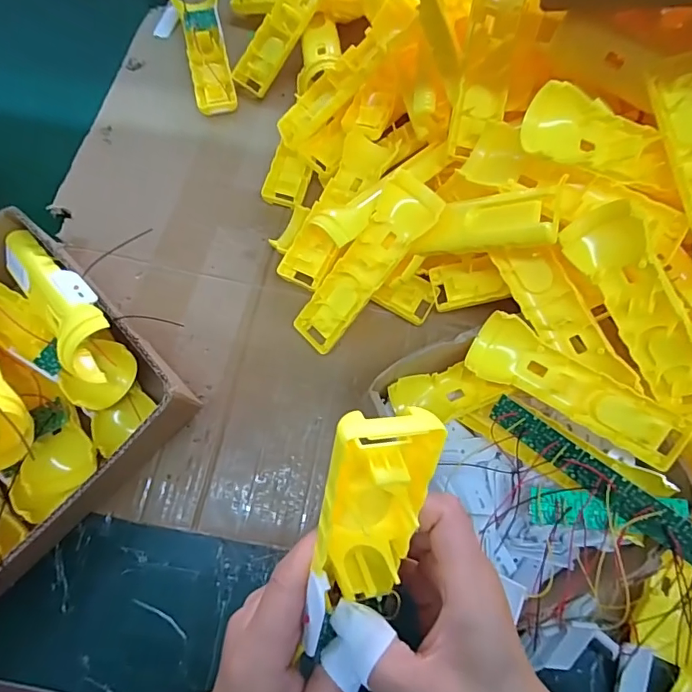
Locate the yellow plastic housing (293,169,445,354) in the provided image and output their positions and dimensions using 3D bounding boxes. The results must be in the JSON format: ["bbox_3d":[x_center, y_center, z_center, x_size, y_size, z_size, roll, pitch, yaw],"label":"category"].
[{"bbox_3d":[0.015,-0.066,0.403,0.045,0.023,0.164,42,112,11],"label":"yellow plastic housing"}]

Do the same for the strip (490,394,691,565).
[{"bbox_3d":[0.182,0.096,0.342,0.172,0.007,0.026,37,116,28],"label":"strip"}]

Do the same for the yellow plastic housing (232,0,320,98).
[{"bbox_3d":[-0.065,-0.355,0.518,0.044,0.023,0.159,34,97,8],"label":"yellow plastic housing"}]

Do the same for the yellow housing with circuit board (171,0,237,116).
[{"bbox_3d":[-0.158,-0.331,0.532,0.046,0.030,0.149,-12,73,-6],"label":"yellow housing with circuit board"}]

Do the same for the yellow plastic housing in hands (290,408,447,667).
[{"bbox_3d":[0.012,0.069,0.197,0.041,0.096,0.021,9,31,0],"label":"yellow plastic housing in hands"}]

